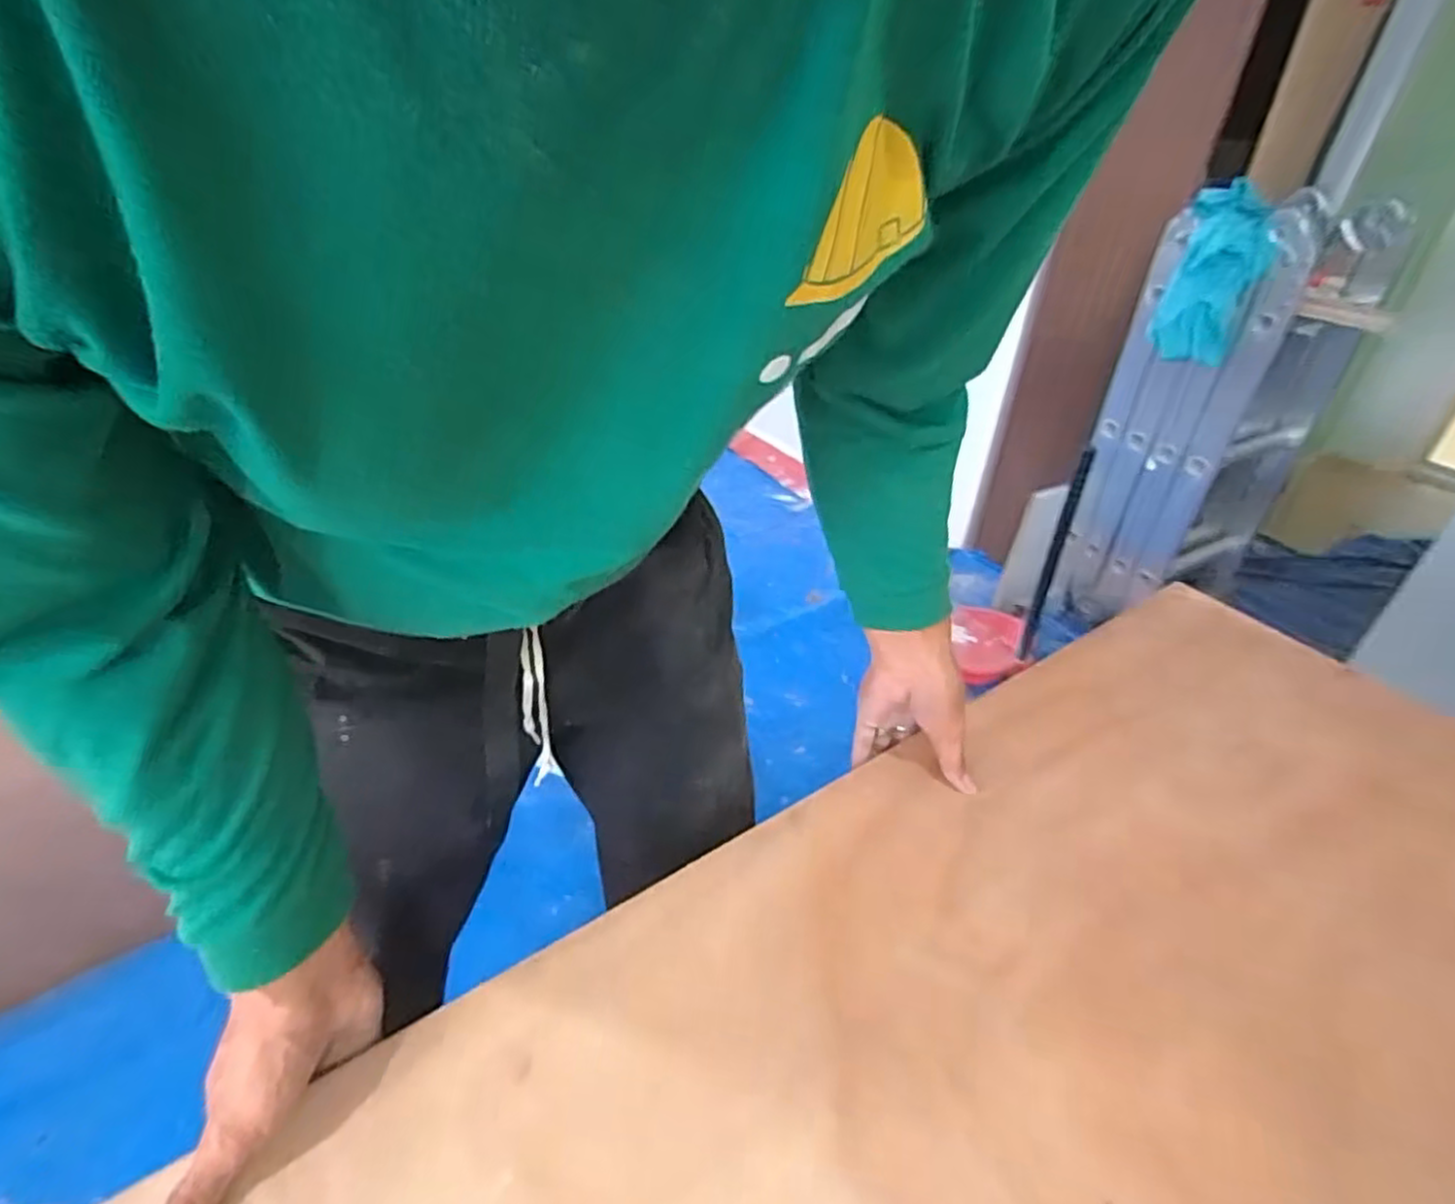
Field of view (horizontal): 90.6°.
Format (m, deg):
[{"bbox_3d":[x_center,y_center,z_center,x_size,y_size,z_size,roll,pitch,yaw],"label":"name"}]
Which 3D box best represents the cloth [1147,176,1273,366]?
[{"bbox_3d":[0.864,-0.582,1.284,0.161,0.292,0.060,23,28,35],"label":"cloth"}]

